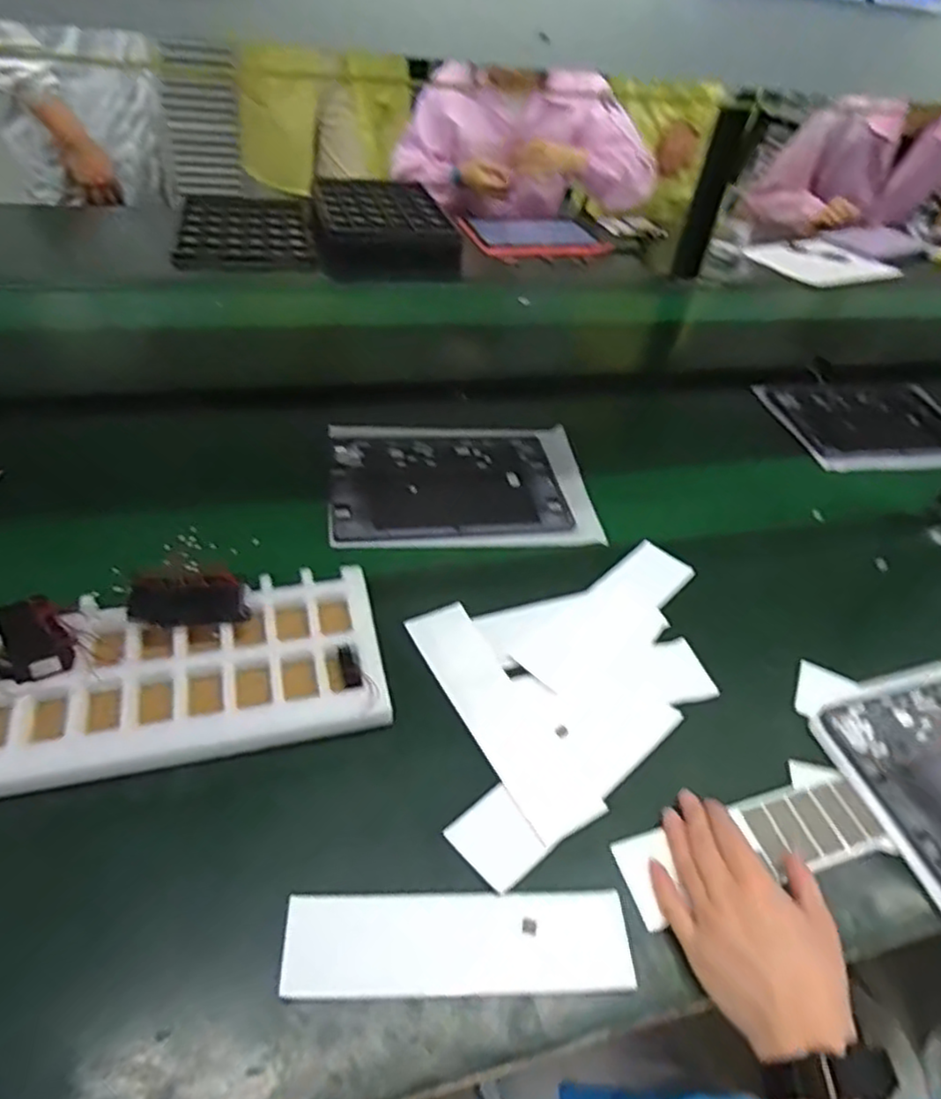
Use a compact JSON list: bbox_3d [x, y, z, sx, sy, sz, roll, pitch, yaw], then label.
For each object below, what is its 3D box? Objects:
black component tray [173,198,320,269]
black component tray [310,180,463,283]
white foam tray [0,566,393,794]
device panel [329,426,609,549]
[{"bbox_3d":[-0.407,-0.597,1.273,0.225,0.031,0.382,-3,45,-13],"label":"black component tray"},{"bbox_3d":[-0.170,-0.606,1.290,0.248,0.079,0.330,-5,46,-15],"label":"black component tray"},{"bbox_3d":[-0.258,0.099,0.530,0.374,0.037,0.159,-7,46,-17],"label":"white foam tray"},{"bbox_3d":[-0.011,-0.078,0.780,0.281,0.016,0.203,-1,45,-10],"label":"device panel"}]

